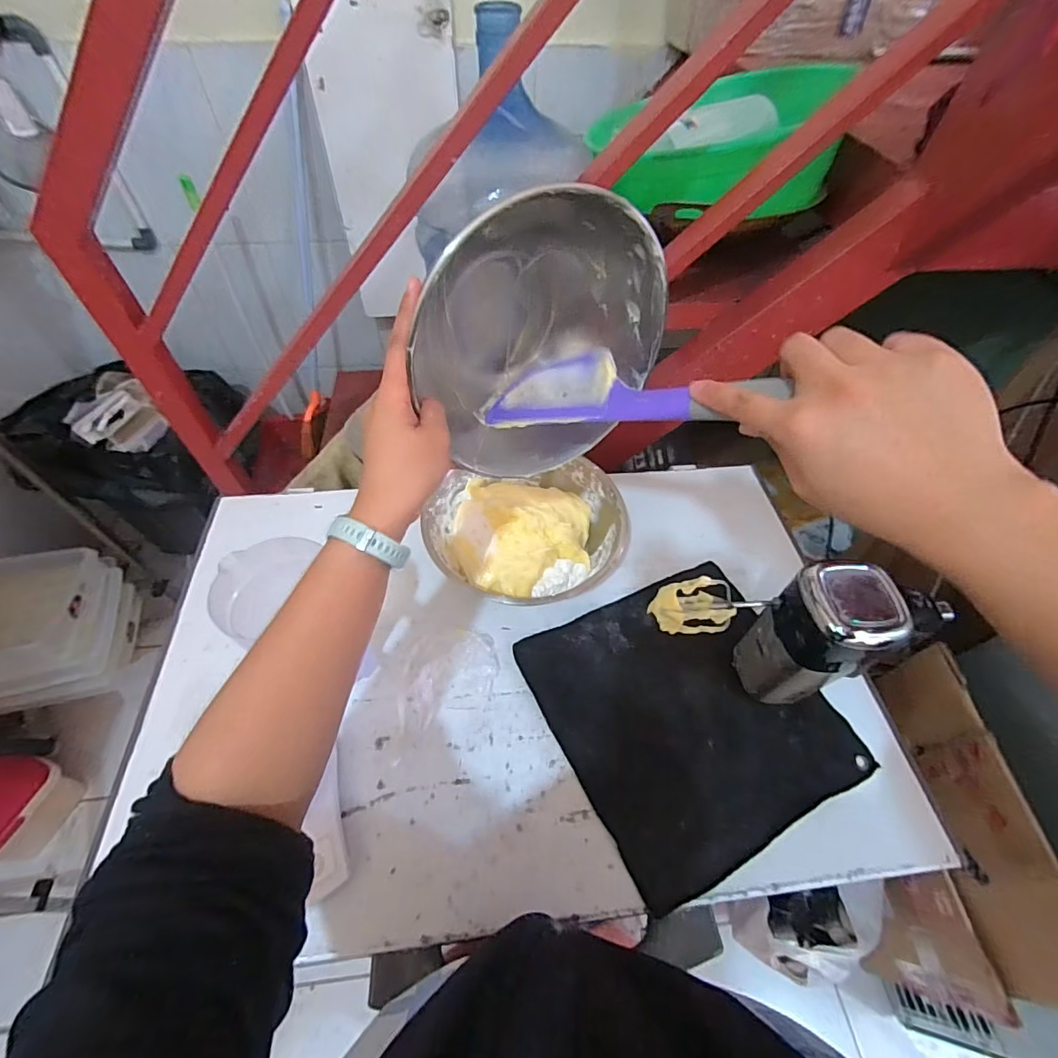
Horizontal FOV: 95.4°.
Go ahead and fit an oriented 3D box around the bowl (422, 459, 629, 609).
[{"bbox_3d":[-0.003,0.007,0.625,0.239,0.103,0.193,-8,54,-7],"label":"bowl"}]

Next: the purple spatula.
[{"bbox_3d":[0.063,-0.105,0.368,0.068,0.035,0.249,-40,36,-27],"label":"purple spatula"}]

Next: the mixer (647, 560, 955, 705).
[{"bbox_3d":[0.224,0.117,0.485,0.208,0.189,0.084,-1,53,-2],"label":"mixer"}]

